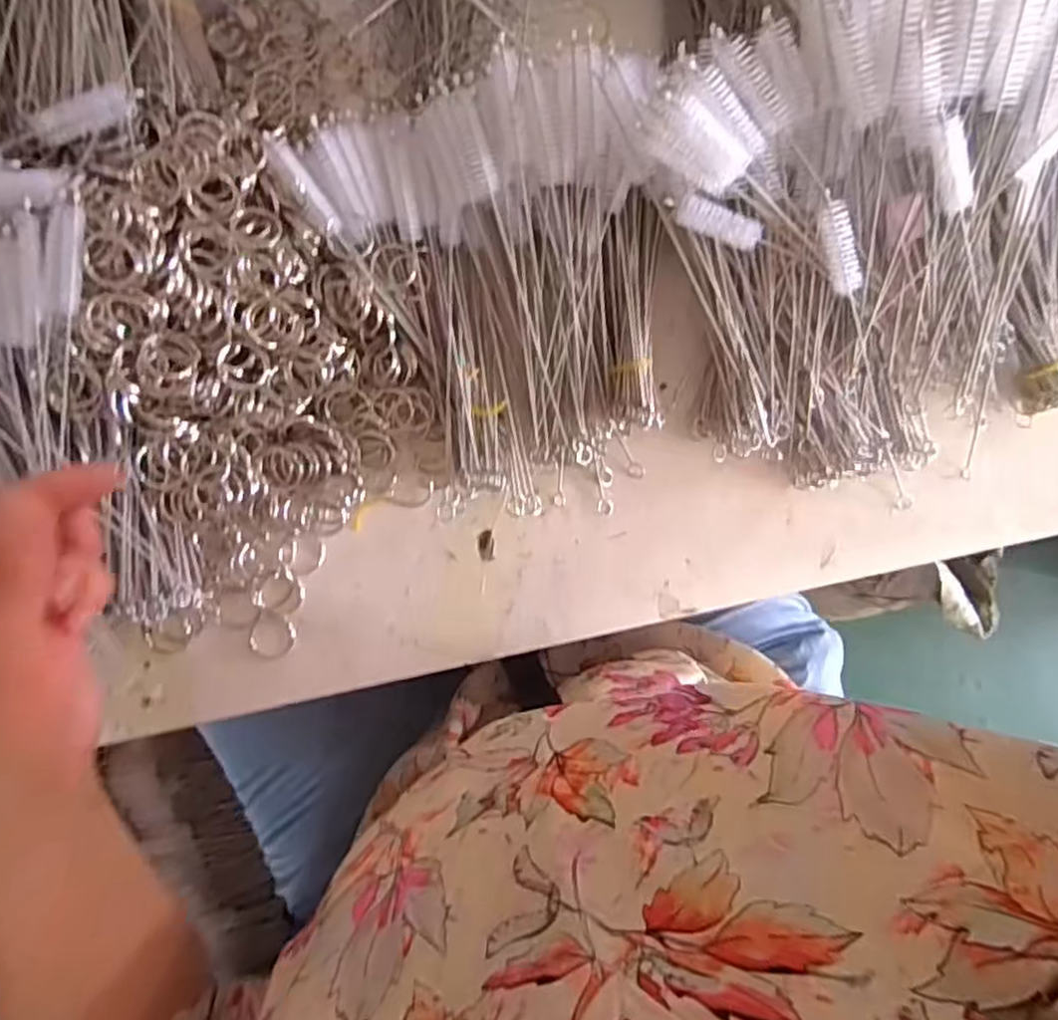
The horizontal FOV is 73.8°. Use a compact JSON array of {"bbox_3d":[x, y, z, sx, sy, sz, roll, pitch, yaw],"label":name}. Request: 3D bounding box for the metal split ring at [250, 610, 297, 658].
[{"bbox_3d":[-0.145,0.071,0.399,0.024,0.004,0.028,5,87,-7],"label":"metal split ring"}]

